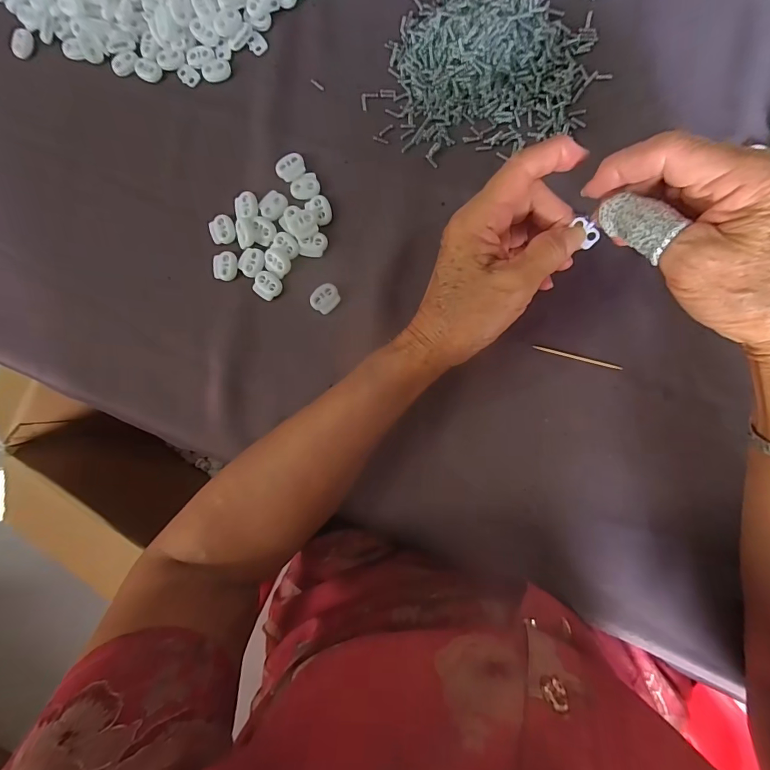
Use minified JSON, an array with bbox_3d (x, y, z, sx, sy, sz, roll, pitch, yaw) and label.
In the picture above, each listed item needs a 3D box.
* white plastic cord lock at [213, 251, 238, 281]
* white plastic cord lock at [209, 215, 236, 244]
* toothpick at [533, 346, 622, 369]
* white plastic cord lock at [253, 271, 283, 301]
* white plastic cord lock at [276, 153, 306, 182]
[{"bbox_3d":[-0.124,-0.093,0.319,0.018,0.004,0.021,-3,90,7],"label":"white plastic cord lock"},{"bbox_3d":[-0.127,-0.121,0.318,0.019,0.004,0.021,-21,88,6],"label":"white plastic cord lock"},{"bbox_3d":[0.136,-0.019,0.291,0.060,0.004,0.004,17,92,6],"label":"toothpick"},{"bbox_3d":[-0.091,-0.076,0.316,0.022,0.004,0.019,33,94,6],"label":"white plastic cord lock"},{"bbox_3d":[-0.072,-0.166,0.313,0.022,0.005,0.019,-35,86,6],"label":"white plastic cord lock"}]

